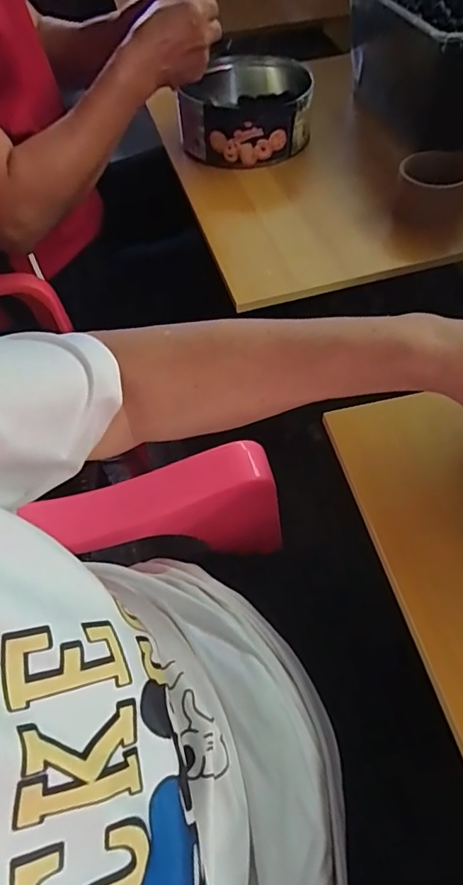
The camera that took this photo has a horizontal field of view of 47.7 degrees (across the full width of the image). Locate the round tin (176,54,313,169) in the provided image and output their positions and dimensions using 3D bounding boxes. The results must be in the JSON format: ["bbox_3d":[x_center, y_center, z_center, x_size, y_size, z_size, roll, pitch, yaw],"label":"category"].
[{"bbox_3d":[0.018,-0.494,0.772,0.180,0.071,0.224,-3,55,3],"label":"round tin"}]

